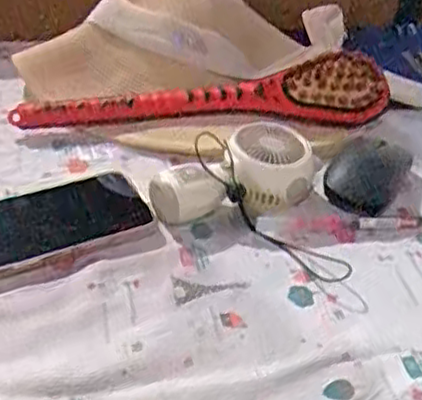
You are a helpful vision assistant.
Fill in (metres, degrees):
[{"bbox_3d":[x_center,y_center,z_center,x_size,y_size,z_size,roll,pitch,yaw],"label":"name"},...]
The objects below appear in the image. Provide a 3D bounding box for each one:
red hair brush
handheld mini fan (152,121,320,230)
[{"bbox_3d":[-0.004,-0.086,0.635,0.328,0.062,0.031,-7,6,-8],"label":"red hair brush"},{"bbox_3d":[0.017,-0.014,0.533,0.129,0.047,0.066,-21,44,-33],"label":"handheld mini fan"}]

